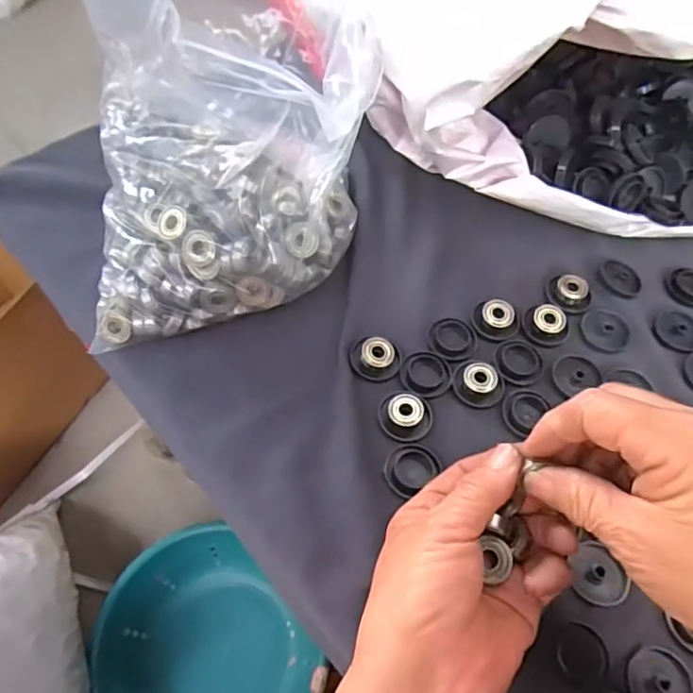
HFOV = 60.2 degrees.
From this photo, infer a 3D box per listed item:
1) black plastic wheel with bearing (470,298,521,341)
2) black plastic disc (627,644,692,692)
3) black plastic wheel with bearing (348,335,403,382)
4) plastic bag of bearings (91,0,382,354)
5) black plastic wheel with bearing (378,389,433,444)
[{"bbox_3d":[0.103,-0.018,0.410,0.033,0.013,0.027,24,60,11],"label":"black plastic wheel with bearing"},{"bbox_3d":[0.160,0.171,0.302,0.032,0.004,0.033,2,58,-2],"label":"black plastic disc"},{"bbox_3d":[0.019,0.007,0.391,0.034,0.012,0.028,12,59,4],"label":"black plastic wheel with bearing"},{"bbox_3d":[-0.078,-0.128,0.378,0.173,0.168,0.195,-2,59,-5],"label":"plastic bag of bearings"},{"bbox_3d":[0.037,0.041,0.372,0.033,0.011,0.035,2,58,-2],"label":"black plastic wheel with bearing"}]

